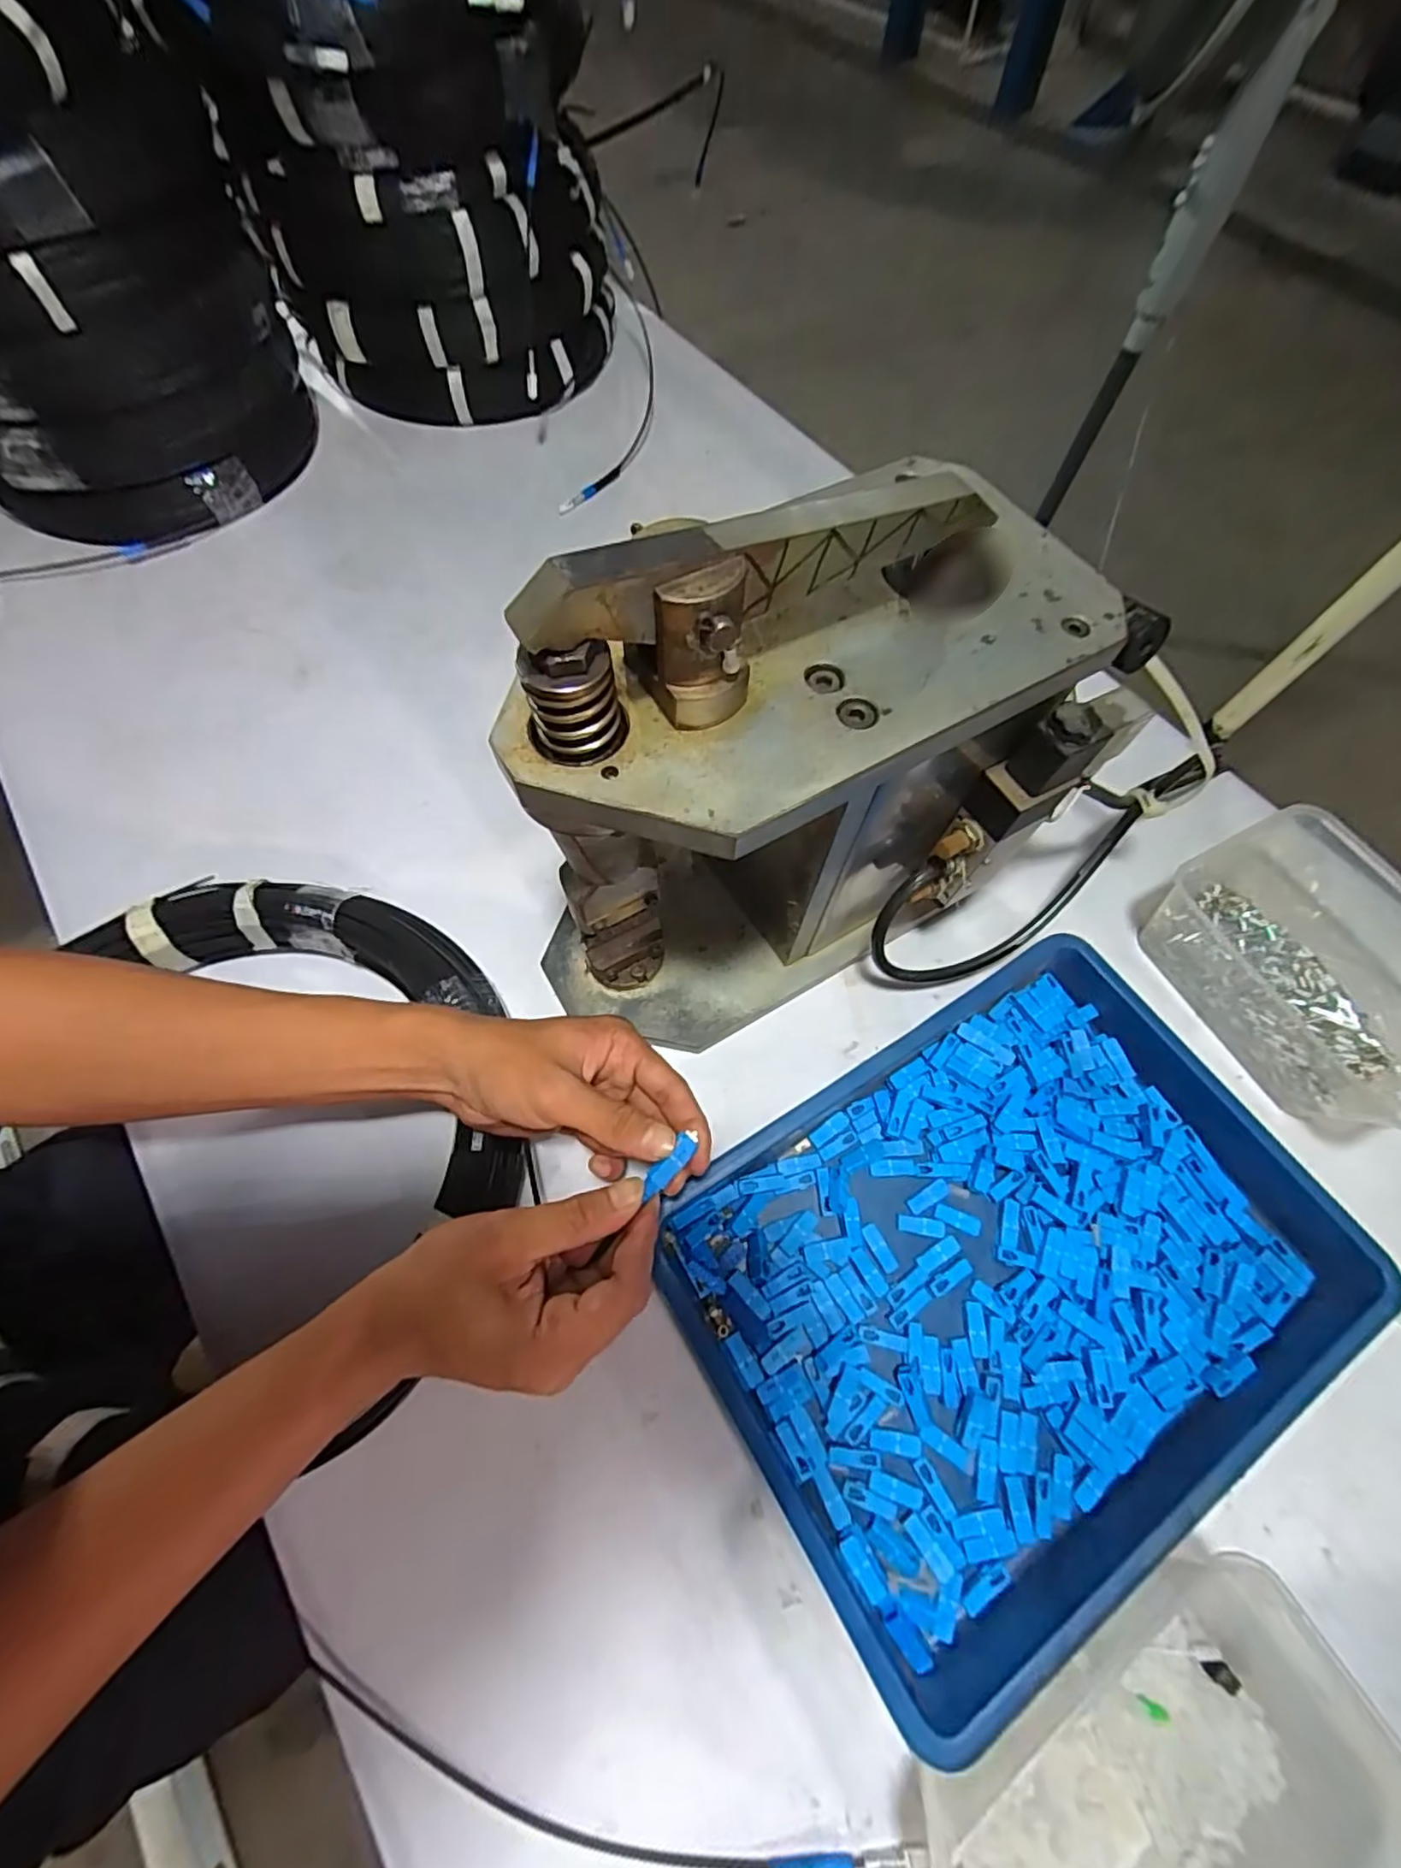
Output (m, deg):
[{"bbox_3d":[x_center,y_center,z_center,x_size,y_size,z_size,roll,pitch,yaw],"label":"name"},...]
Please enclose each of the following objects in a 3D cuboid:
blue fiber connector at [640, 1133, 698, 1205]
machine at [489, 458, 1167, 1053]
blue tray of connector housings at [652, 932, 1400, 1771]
[{"bbox_3d":[-0.015,0.105,0.297,0.010,0.006,0.031,42,72,16],"label":"blue fiber connector"},{"bbox_3d":[0.045,-0.076,0.327,0.286,0.265,0.135,-22,67,-12],"label":"machine"},{"bbox_3d":[0.162,0.168,0.344,0.319,0.036,0.233,-29,69,-14],"label":"blue tray of connector housings"}]

